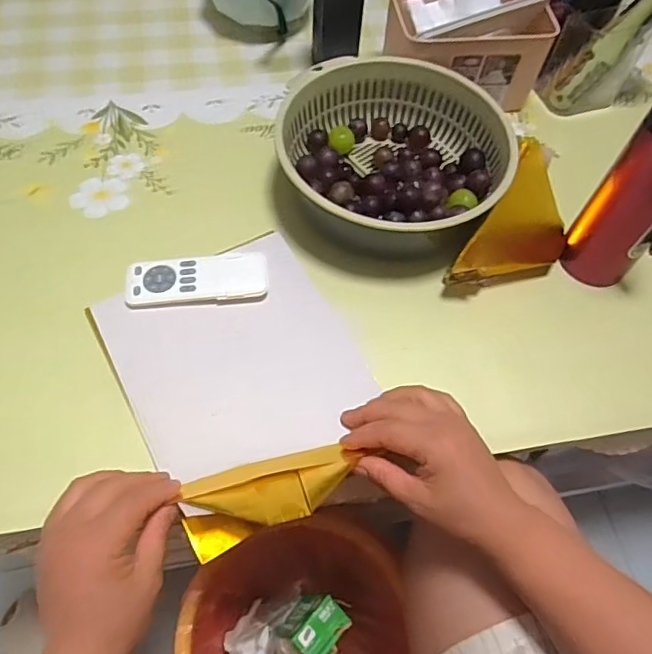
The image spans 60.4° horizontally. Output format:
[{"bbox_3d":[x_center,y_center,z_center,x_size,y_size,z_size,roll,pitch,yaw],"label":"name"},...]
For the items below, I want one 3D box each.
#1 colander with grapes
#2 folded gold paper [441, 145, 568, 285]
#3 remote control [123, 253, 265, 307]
[{"bbox_3d":[0.060,-0.176,0.563,0.203,0.073,0.186,2,61,-3],"label":"colander with grapes"},{"bbox_3d":[0.191,-0.093,0.539,0.085,0.028,0.175,38,72,-13],"label":"folded gold paper"},{"bbox_3d":[-0.117,-0.045,0.508,0.124,0.013,0.044,-5,61,-7],"label":"remote control"}]

